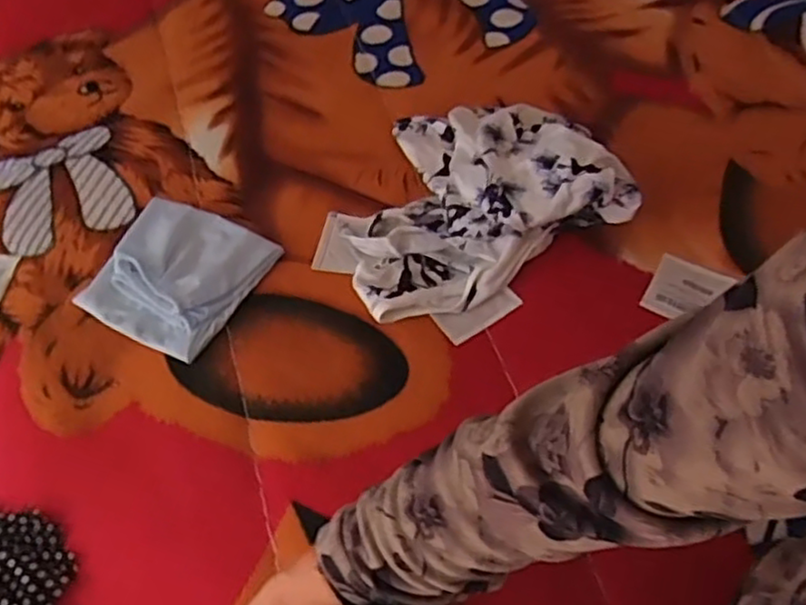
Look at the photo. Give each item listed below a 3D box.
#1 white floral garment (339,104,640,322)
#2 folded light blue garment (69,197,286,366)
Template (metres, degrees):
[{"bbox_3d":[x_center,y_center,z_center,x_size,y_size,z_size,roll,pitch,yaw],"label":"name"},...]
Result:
[{"bbox_3d":[0.055,-0.123,0.711,0.275,0.074,0.230,-25,61,-11],"label":"white floral garment"},{"bbox_3d":[-0.226,-0.033,0.700,0.149,0.033,0.154,26,64,18],"label":"folded light blue garment"}]

